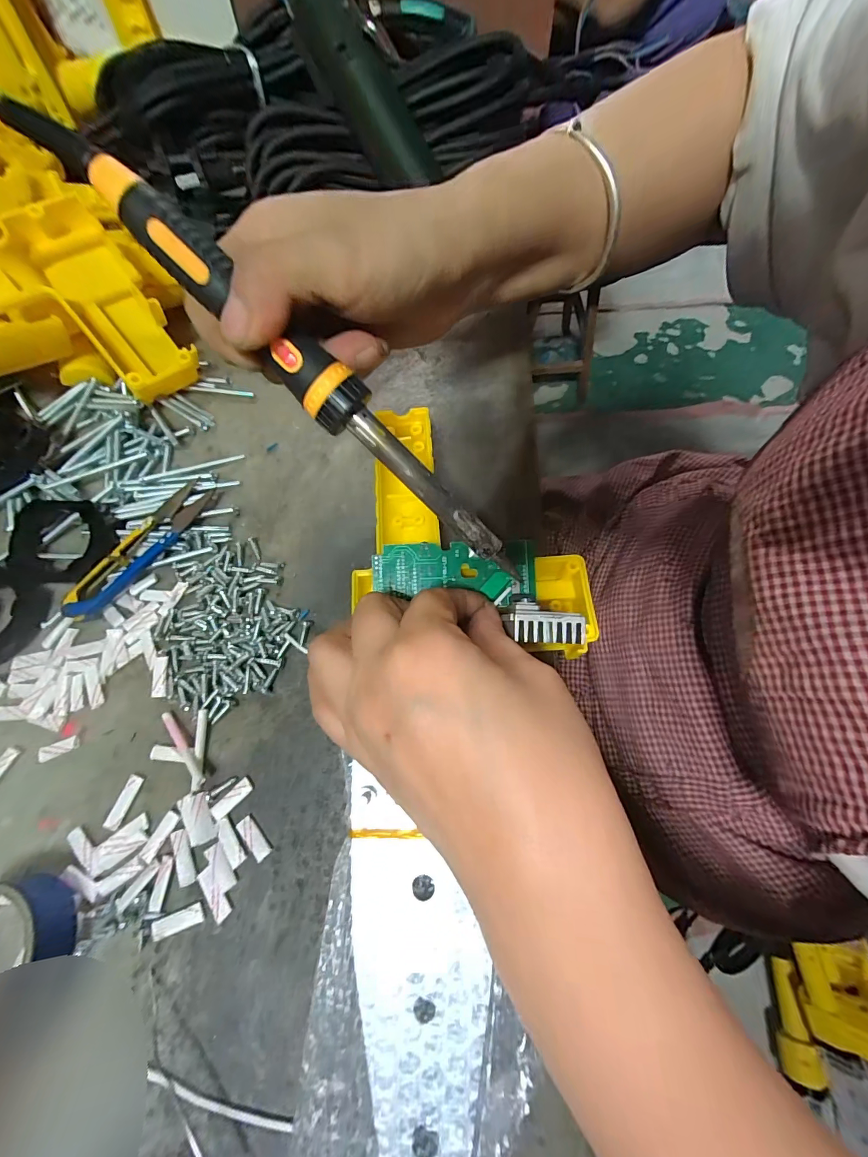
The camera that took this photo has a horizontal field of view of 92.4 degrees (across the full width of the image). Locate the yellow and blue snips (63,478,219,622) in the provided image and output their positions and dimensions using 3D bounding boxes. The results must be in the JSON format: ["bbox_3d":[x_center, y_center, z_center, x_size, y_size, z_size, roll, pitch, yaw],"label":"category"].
[{"bbox_3d":[-0.168,-0.019,0.241,0.021,0.012,0.100,29,70,13],"label":"yellow and blue snips"}]

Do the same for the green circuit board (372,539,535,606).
[{"bbox_3d":[0.010,-0.003,0.208,0.080,0.004,0.030,-1,85,0],"label":"green circuit board"}]

